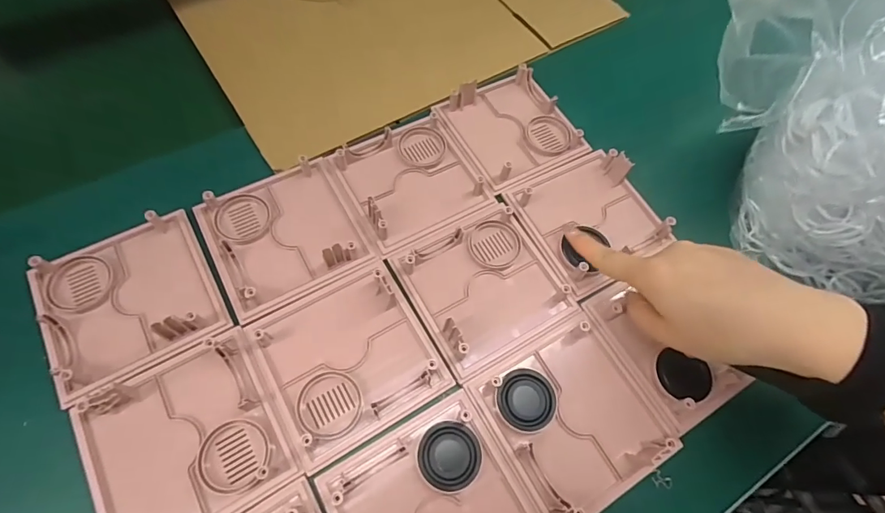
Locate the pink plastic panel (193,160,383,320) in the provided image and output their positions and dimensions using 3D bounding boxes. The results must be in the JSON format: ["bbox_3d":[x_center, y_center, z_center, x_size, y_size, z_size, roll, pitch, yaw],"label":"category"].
[{"bbox_3d":[-0.119,-0.021,0.328,0.107,0.022,0.102,-26,69,-15],"label":"pink plastic panel"}]

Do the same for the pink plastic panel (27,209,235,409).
[{"bbox_3d":[-0.216,0.025,0.296,0.105,0.025,0.103,-28,69,-16],"label":"pink plastic panel"}]

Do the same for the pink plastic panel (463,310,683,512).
[{"bbox_3d":[0.087,0.106,0.294,0.106,0.011,0.106,-28,69,-16],"label":"pink plastic panel"}]

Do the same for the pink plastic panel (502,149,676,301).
[{"bbox_3d":[0.122,-0.035,0.355,0.105,0.026,0.106,-26,67,-16],"label":"pink plastic panel"}]

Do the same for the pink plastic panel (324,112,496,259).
[{"bbox_3d":[-0.025,-0.064,0.356,0.105,0.019,0.097,-27,69,-16],"label":"pink plastic panel"}]

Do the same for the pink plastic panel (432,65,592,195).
[{"bbox_3d":[0.063,-0.119,0.389,0.103,0.021,0.104,-27,69,-16],"label":"pink plastic panel"}]

